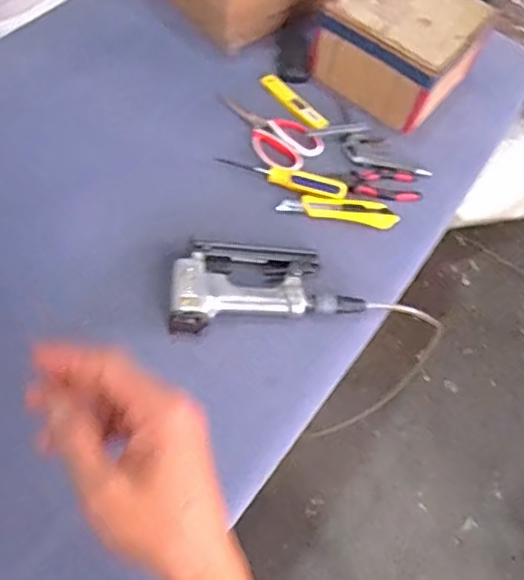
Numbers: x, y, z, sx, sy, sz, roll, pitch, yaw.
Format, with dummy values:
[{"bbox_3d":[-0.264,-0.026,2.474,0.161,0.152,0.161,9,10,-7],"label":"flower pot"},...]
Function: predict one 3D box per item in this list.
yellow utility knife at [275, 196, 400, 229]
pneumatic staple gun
[{"bbox_3d":[0.112,-0.120,0.862,0.171,0.010,0.046,9,59,2],"label":"yellow utility knife"},{"bbox_3d":[0.006,-0.013,0.769,0.252,0.044,0.122,-3,61,-10],"label":"pneumatic staple gun"}]

